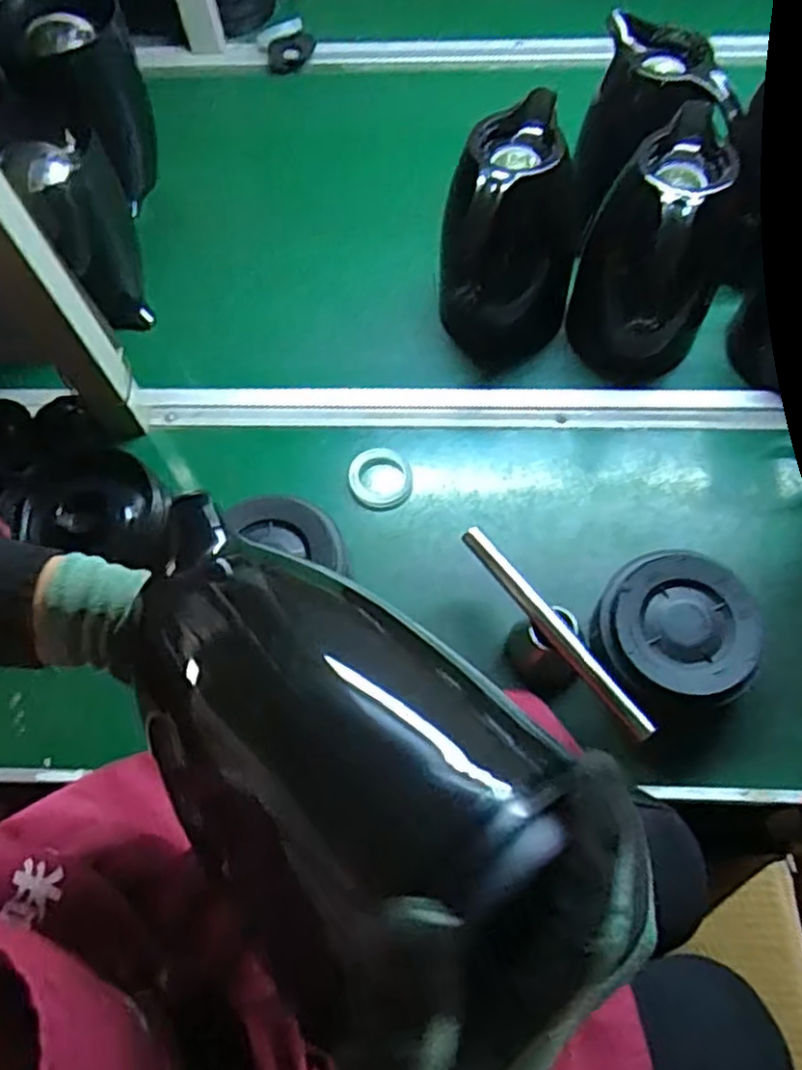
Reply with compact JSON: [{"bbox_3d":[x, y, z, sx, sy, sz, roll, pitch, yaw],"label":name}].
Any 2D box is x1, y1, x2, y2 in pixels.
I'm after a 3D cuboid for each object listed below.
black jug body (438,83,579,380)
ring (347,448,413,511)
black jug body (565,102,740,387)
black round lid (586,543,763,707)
[{"bbox_3d":[0.098,-0.253,0.659,0.098,0.199,0.128,21,67,12],"label":"black jug body"},{"bbox_3d":[-0.020,-0.053,0.679,0.058,0.012,0.057,-1,65,3],"label":"ring"},{"bbox_3d":[0.221,-0.236,0.643,0.113,0.202,0.092,-32,67,-12],"label":"black jug body"},{"bbox_3d":[0.209,0.071,0.555,0.108,0.028,0.113,-3,73,11],"label":"black round lid"}]

